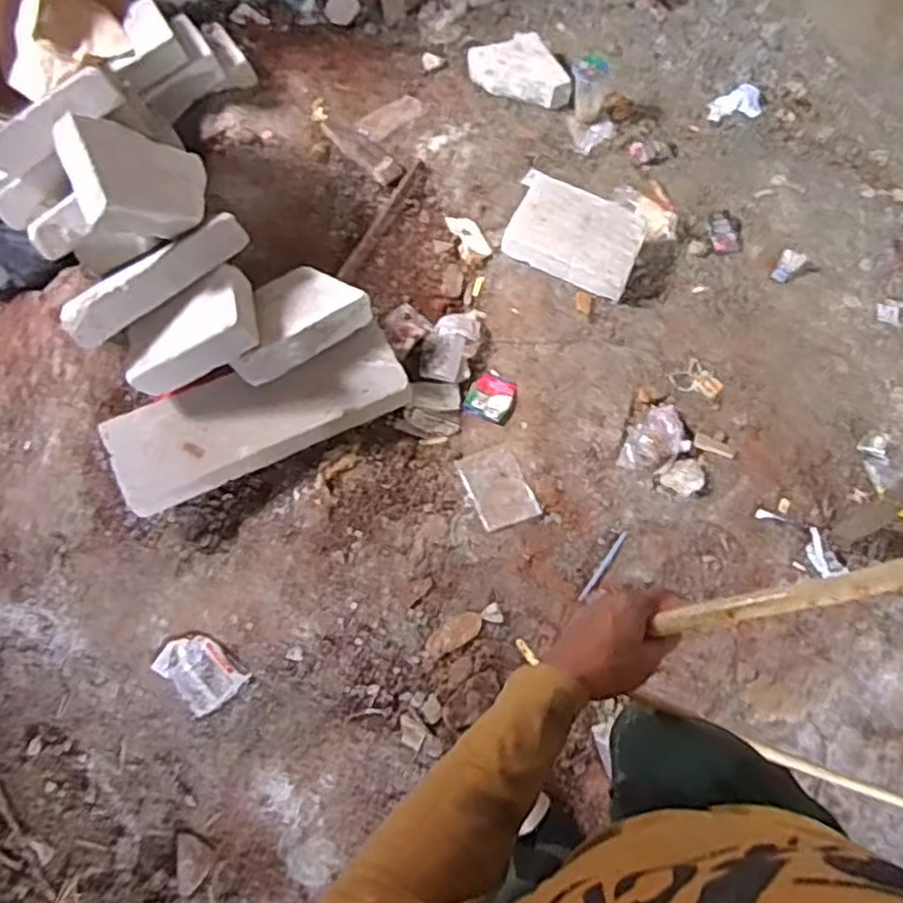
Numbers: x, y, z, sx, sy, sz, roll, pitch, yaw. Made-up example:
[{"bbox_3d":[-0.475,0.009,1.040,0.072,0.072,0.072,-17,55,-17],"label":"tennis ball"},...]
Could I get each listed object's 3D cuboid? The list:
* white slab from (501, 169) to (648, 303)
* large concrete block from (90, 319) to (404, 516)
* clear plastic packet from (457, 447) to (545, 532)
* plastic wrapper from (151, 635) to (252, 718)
[{"bbox_3d":[0.284,-0.510,1.693,0.335,0.068,0.251,30,73,13],"label":"white slab"},{"bbox_3d":[-0.384,-0.073,1.468,0.590,0.130,0.175,-25,65,-6],"label":"large concrete block"},{"bbox_3d":[0.094,0.072,1.479,0.117,0.014,0.169,-23,69,-6],"label":"clear plastic packet"},{"bbox_3d":[-0.478,0.417,1.380,0.151,0.041,0.115,40,76,16],"label":"plastic wrapper"}]

